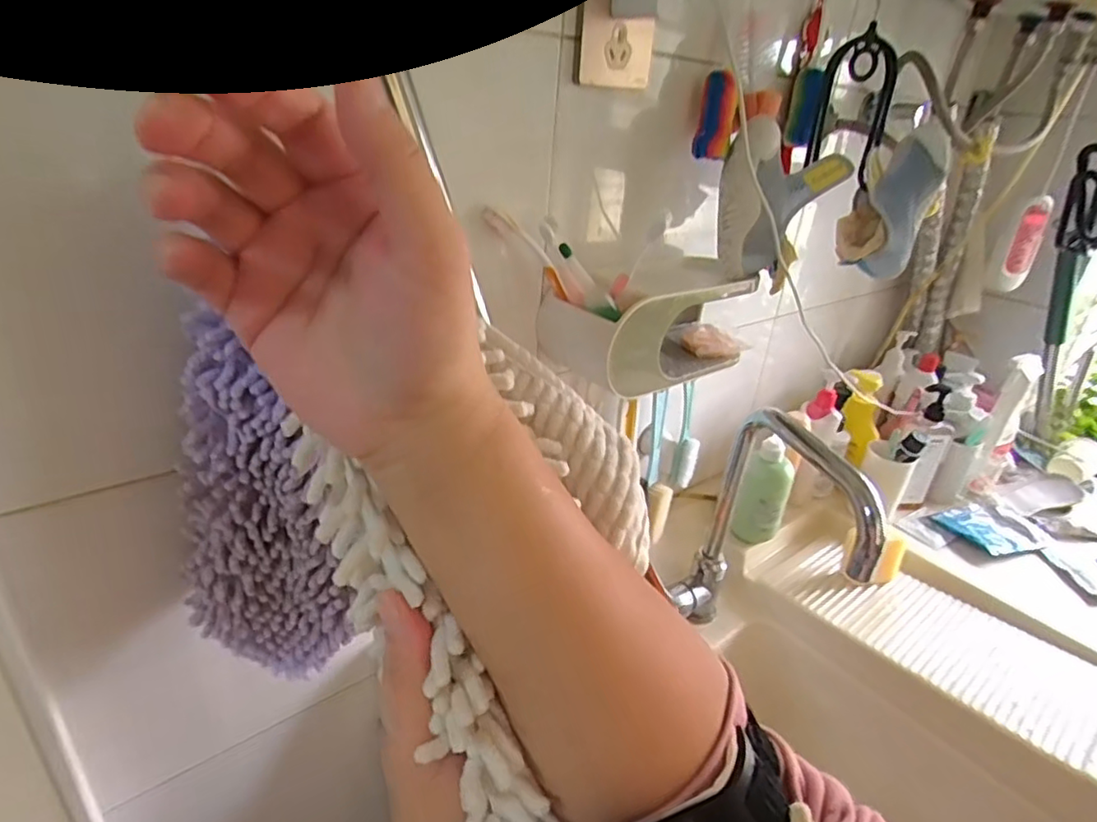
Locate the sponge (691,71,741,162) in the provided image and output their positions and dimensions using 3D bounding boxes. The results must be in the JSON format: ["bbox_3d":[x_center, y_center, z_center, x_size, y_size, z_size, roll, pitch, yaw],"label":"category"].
[{"bbox_3d":[0.162,-0.284,0.583,0.034,0.073,0.025,9,27,8],"label":"sponge"}]

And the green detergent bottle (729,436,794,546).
[{"bbox_3d":[0.302,0.108,0.838,0.059,0.141,0.067,22,31,30],"label":"green detergent bottle"}]

